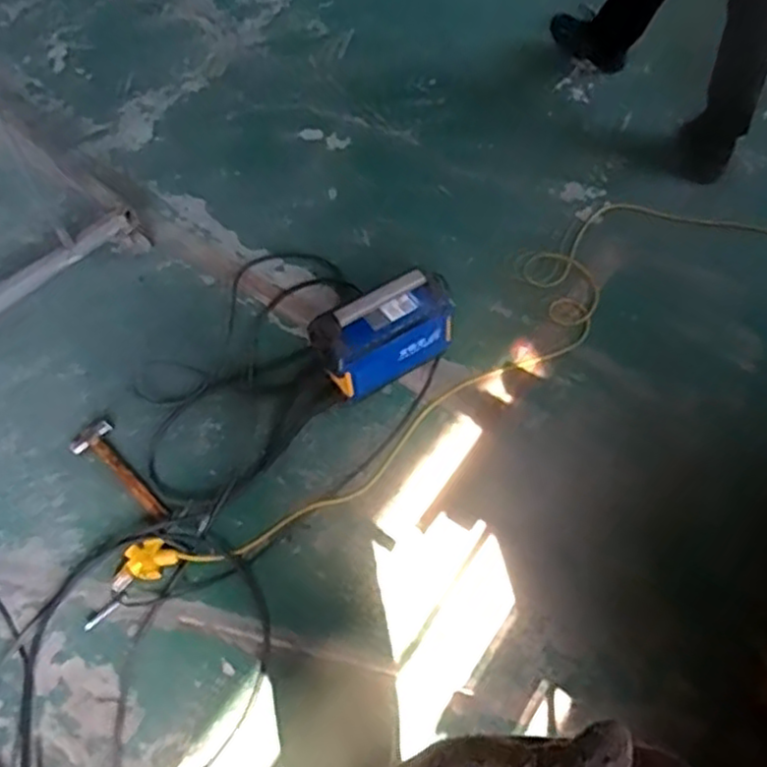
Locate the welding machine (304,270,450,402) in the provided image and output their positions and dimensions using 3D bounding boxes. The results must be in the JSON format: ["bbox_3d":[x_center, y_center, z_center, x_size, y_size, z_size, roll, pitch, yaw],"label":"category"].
[{"bbox_3d":[0.005,-0.124,1.653,0.335,0.224,0.148,-26,60,-13],"label":"welding machine"}]

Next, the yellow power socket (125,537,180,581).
[{"bbox_3d":[-0.502,0.376,1.524,0.091,0.025,0.087,-2,58,2],"label":"yellow power socket"}]

